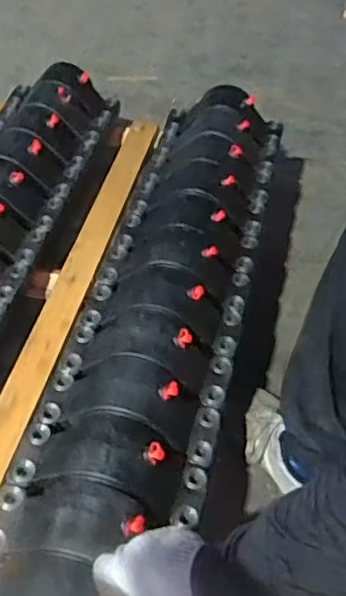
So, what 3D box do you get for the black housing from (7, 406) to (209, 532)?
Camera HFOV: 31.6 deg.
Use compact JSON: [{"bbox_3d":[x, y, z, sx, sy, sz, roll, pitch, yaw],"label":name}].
[{"bbox_3d":[-0.079,0.196,0.740,0.234,0.077,0.094,11,50,10],"label":"black housing"}]

